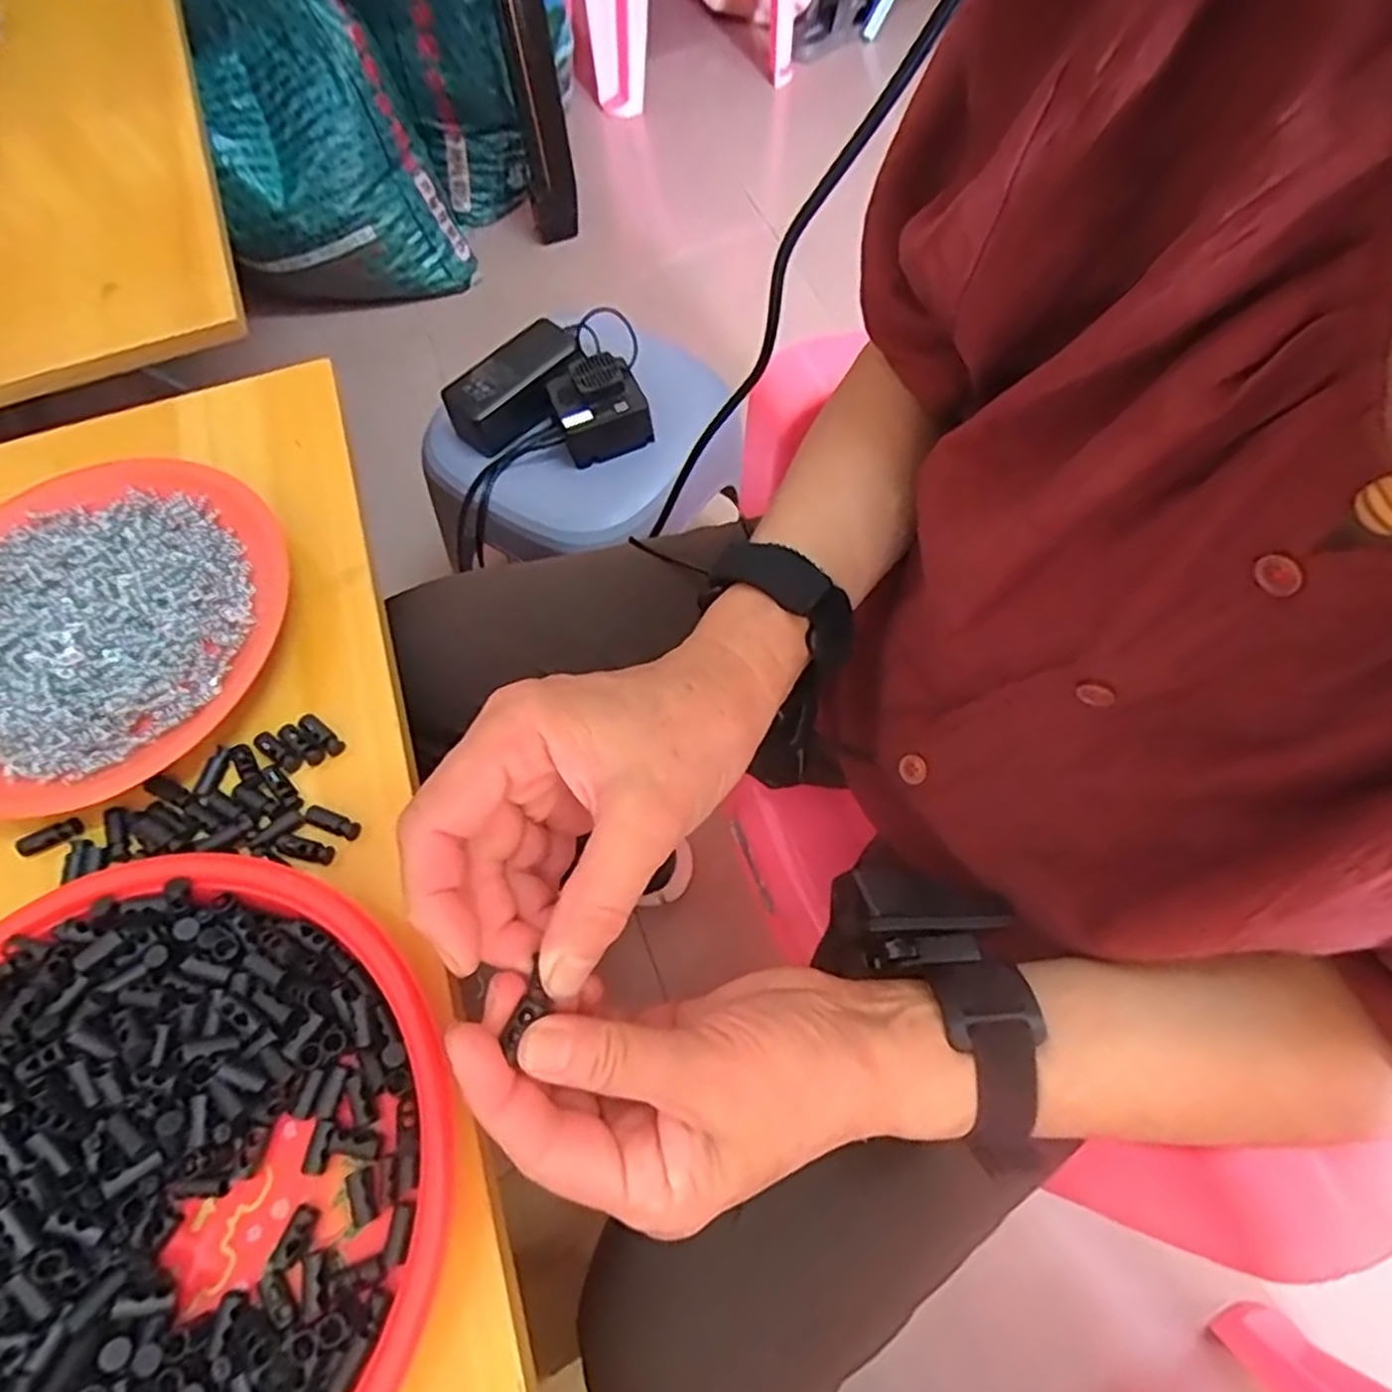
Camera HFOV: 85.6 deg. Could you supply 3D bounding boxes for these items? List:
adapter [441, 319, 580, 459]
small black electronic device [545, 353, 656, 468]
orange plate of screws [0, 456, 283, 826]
[{"bbox_3d":[-0.165,-0.282,0.685,0.065,0.041,0.140,40,73,17],"label":"adapter"},{"bbox_3d":[-0.088,-0.260,0.673,0.078,0.050,0.078,-22,67,-8],"label":"small black electronic device"},{"bbox_3d":[-0.302,-0.034,0.377,0.168,0.026,0.191,8,66,6],"label":"orange plate of screws"}]

